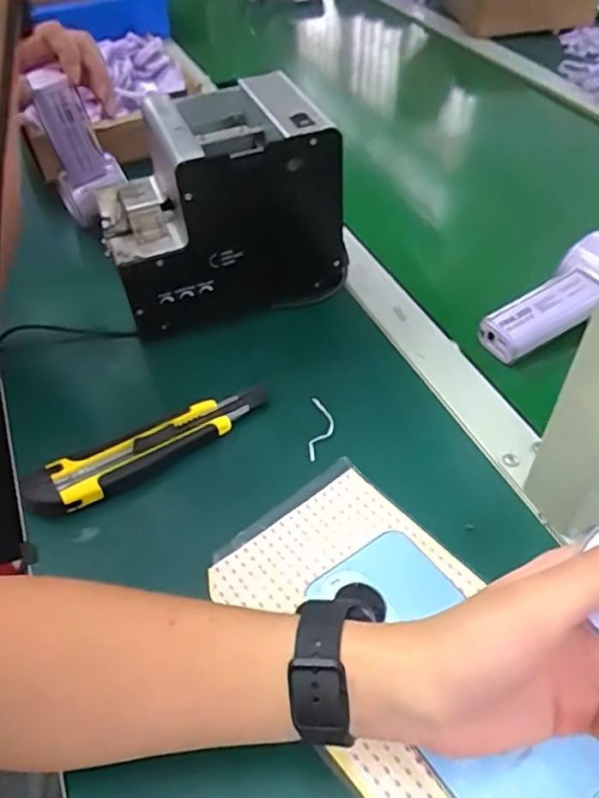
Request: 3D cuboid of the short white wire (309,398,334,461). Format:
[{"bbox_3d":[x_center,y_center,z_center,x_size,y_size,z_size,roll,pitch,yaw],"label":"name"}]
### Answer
[{"bbox_3d":[0.016,0.021,0.450,0.016,0.006,0.055,2,47,4],"label":"short white wire"}]

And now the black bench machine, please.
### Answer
[{"bbox_3d":[-0.070,-0.162,0.535,0.188,0.154,0.153,-14,48,-11],"label":"black bench machine"}]

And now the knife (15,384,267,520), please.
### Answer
[{"bbox_3d":[-0.099,0.033,0.430,0.169,0.023,0.033,-25,51,-20],"label":"knife"}]

